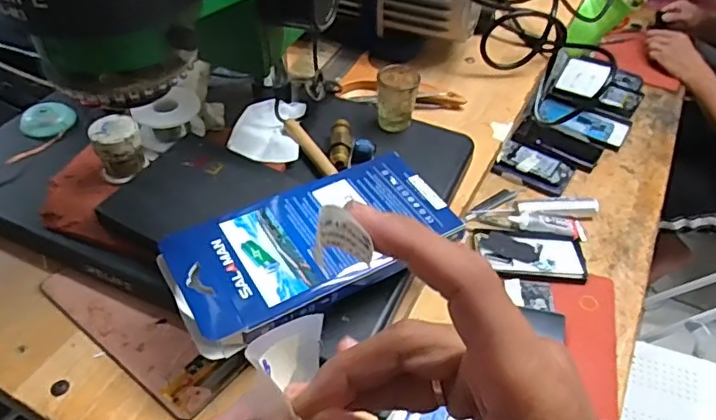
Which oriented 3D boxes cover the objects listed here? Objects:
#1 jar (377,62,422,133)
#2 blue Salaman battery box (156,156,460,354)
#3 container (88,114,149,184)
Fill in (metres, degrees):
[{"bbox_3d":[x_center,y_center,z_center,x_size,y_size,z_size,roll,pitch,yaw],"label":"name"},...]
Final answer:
[{"bbox_3d":[0.034,-0.099,0.499,0.035,0.050,0.034,1,45,-1],"label":"jar"},{"bbox_3d":[-0.027,0.018,0.363,0.185,0.015,0.092,-22,50,-22],"label":"blue Salaman battery box"},{"bbox_3d":[-0.182,-0.047,0.431,0.034,0.041,0.038,-18,49,-19],"label":"container"}]

